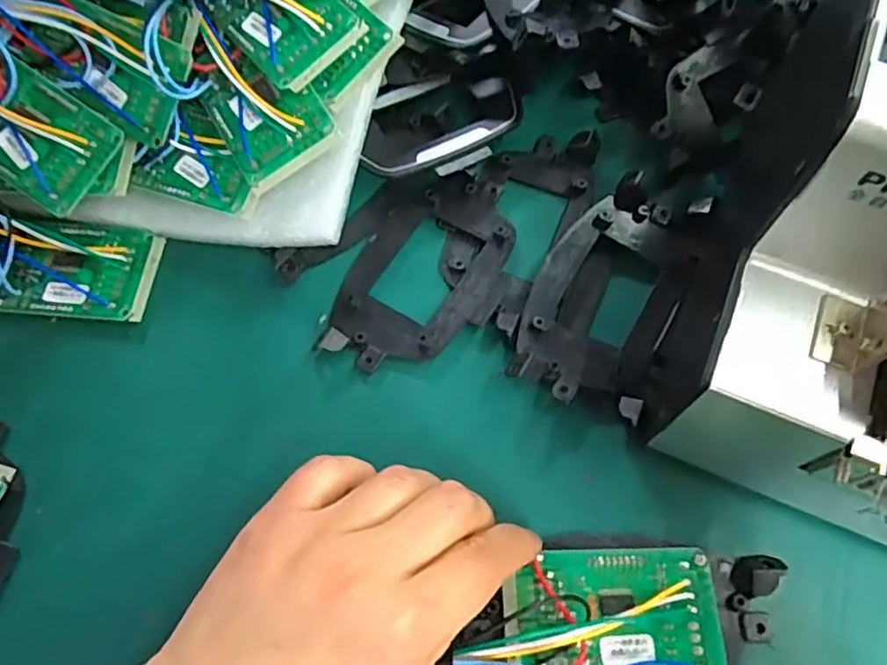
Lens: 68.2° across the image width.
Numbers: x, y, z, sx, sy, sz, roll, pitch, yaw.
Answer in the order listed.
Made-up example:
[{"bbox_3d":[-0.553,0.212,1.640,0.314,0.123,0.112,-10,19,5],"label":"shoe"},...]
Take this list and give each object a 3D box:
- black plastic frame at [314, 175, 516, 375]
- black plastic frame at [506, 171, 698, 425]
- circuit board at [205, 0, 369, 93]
[{"bbox_3d":[-0.010,-0.030,0.314,0.063,0.009,0.113,29,70,12],"label":"black plastic frame"},{"bbox_3d":[0.078,-0.019,0.303,0.066,0.017,0.115,21,69,9],"label":"black plastic frame"},{"bbox_3d":[-0.075,-0.149,0.310,0.048,0.007,0.067,-43,76,-1],"label":"circuit board"}]

